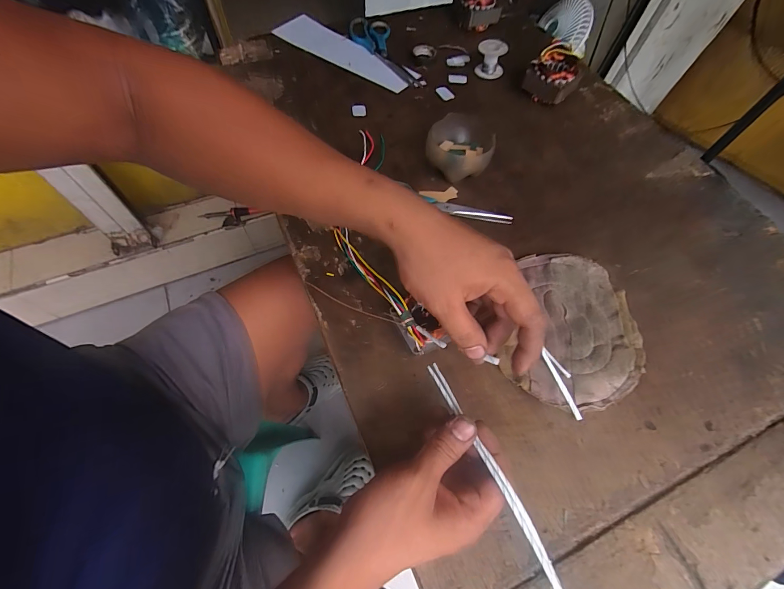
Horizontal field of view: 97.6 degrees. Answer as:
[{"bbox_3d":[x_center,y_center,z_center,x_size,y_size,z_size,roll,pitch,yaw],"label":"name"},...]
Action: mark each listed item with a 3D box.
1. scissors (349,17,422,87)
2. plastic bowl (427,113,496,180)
[{"bbox_3d":[-0.010,-0.463,0.648,0.075,0.011,0.234,-27,67,-15],"label":"scissors"},{"bbox_3d":[0.096,-0.210,0.492,0.088,0.056,0.085,1,62,-2],"label":"plastic bowl"}]

